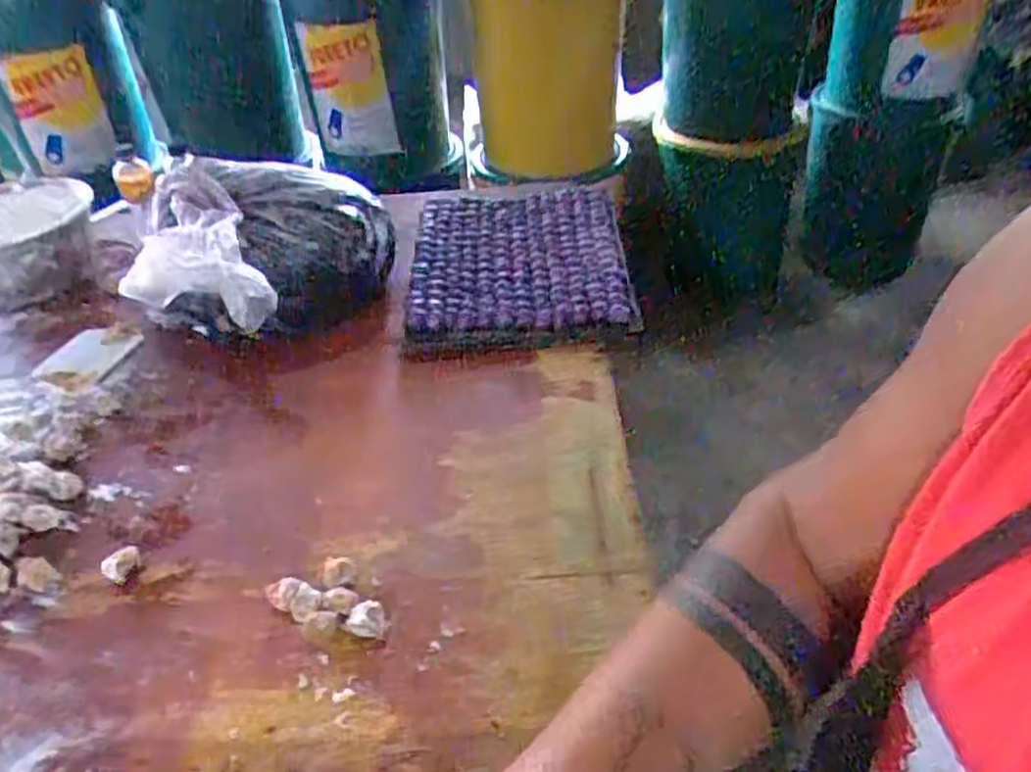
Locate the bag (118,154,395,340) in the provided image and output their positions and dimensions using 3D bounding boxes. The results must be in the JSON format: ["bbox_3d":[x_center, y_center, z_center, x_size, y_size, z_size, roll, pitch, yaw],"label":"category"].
[{"bbox_3d":[-0.352,-0.178,1.078,0.327,0.177,0.335,-5,40,0],"label":"bag"}]

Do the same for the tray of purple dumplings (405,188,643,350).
[{"bbox_3d":[0.007,-0.205,1.223,0.328,0.036,0.455,-4,40,2],"label":"tray of purple dumplings"}]

